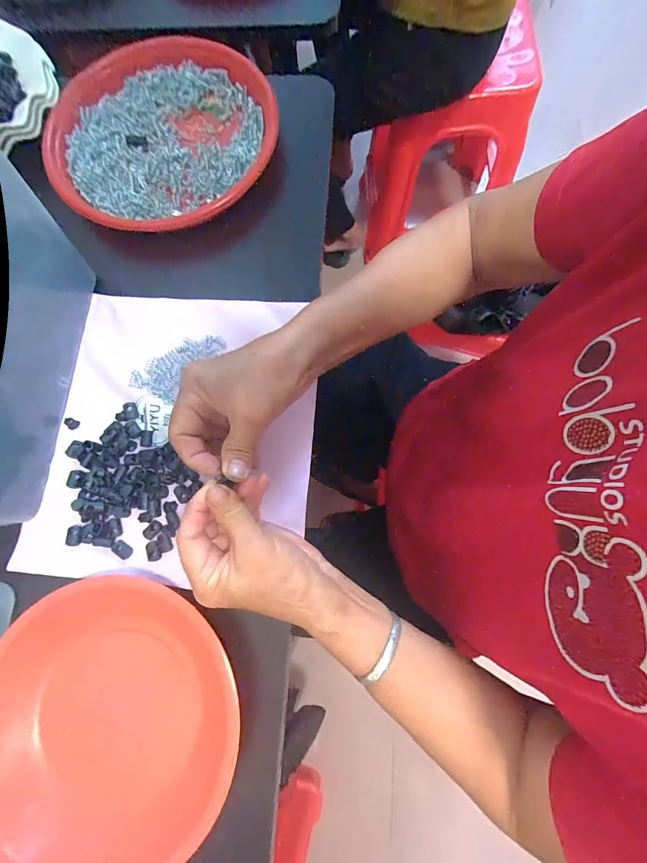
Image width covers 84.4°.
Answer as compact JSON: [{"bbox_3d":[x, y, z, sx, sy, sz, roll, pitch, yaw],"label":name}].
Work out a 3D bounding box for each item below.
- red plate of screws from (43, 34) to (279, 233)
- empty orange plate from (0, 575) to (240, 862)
[{"bbox_3d":[-0.168,-0.315,0.372,0.226,0.033,0.229,0,77,2],"label":"red plate of screws"},{"bbox_3d":[-0.156,0.210,0.263,0.186,0.030,0.189,0,77,2],"label":"empty orange plate"}]

